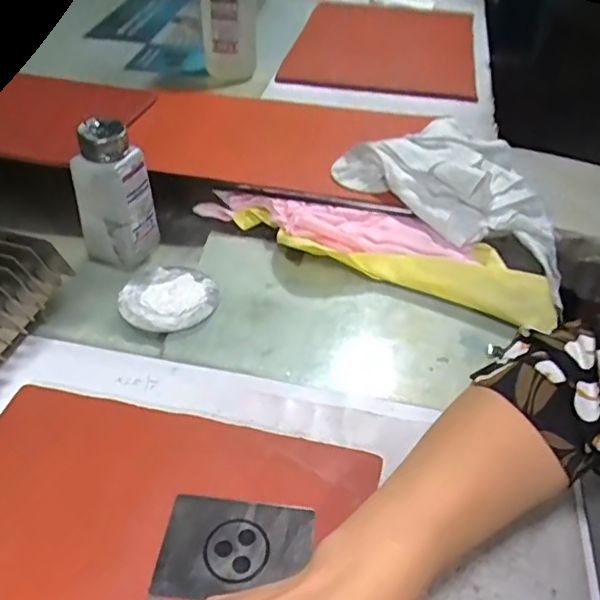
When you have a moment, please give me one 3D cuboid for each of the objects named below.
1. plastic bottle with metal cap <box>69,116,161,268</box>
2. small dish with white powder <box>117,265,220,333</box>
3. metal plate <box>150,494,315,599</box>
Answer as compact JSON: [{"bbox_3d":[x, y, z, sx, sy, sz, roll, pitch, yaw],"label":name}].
[{"bbox_3d":[-0.165,-0.089,0.535,0.051,0.133,0.055,17,43,17],"label":"plastic bottle with metal cap"},{"bbox_3d":[-0.115,-0.003,0.526,0.079,0.009,0.082,1,40,-1],"label":"small dish with white powder"},{"bbox_3d":[-0.037,0.144,0.348,0.085,0.004,0.061,5,41,4],"label":"metal plate"}]

